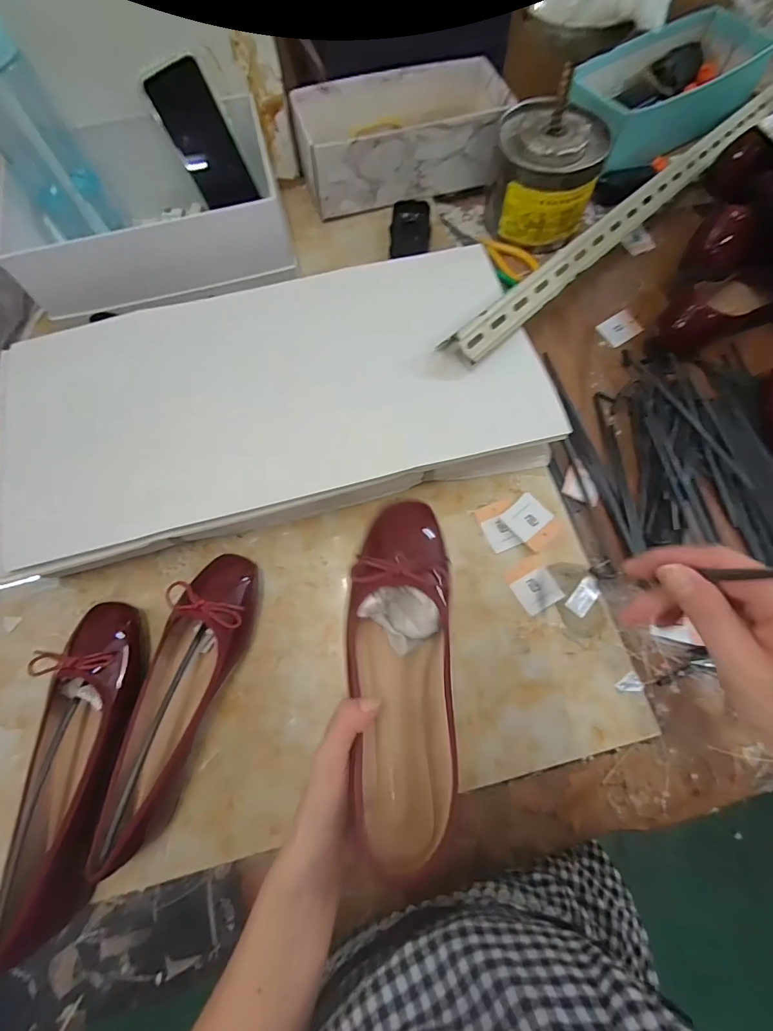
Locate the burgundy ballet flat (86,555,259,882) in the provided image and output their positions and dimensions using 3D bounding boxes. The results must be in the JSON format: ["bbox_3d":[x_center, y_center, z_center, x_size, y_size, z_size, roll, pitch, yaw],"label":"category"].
[{"bbox_3d":[-0.187,0.153,0.397,0.070,0.067,0.246,18,72,8],"label":"burgundy ballet flat"}]

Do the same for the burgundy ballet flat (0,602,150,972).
[{"bbox_3d":[-0.262,0.207,0.380,0.079,0.069,0.251,-5,70,0],"label":"burgundy ballet flat"}]

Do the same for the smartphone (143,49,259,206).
[{"bbox_3d":[-0.223,-0.455,0.541,0.068,0.142,0.005,-28,51,0],"label":"smartphone"}]

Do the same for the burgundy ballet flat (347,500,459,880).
[{"bbox_3d":[0.006,0.109,0.314,0.082,0.060,0.250,-1,79,1],"label":"burgundy ballet flat"}]

